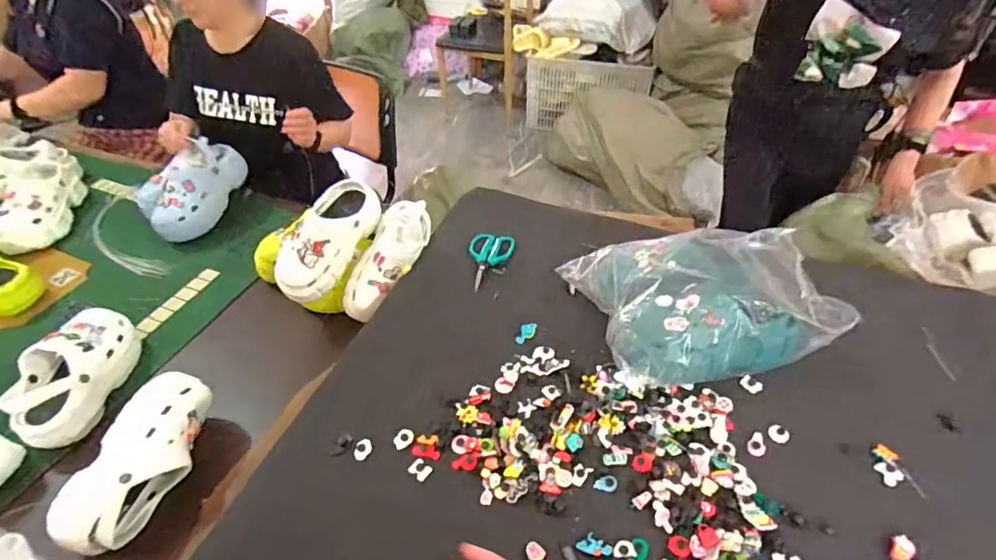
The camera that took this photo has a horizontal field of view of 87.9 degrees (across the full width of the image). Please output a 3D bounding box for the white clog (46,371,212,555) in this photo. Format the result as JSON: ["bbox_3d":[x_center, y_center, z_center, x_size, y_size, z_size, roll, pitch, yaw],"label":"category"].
[{"bbox_3d":[-0.510,0.258,0.745,0.095,0.099,0.242,10,57,14],"label":"white clog"}]

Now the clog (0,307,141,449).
[{"bbox_3d":[-0.710,0.158,0.868,0.103,0.096,0.239,1,44,2],"label":"clog"}]

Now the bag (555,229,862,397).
[{"bbox_3d":[0.321,0.024,0.835,0.357,0.138,0.267,-9,45,-7],"label":"bag"}]

